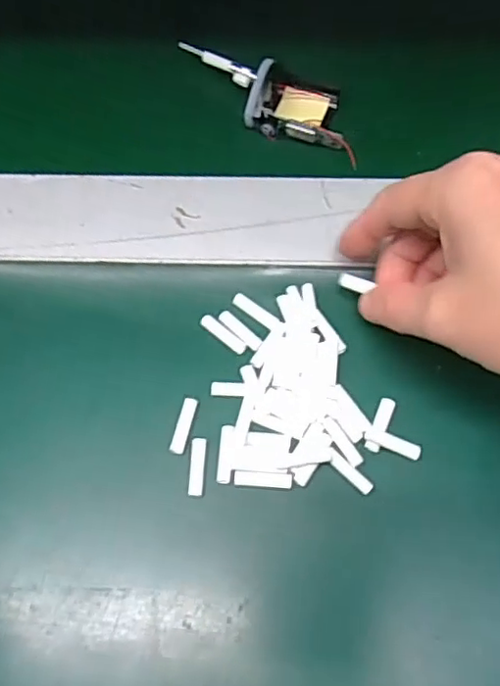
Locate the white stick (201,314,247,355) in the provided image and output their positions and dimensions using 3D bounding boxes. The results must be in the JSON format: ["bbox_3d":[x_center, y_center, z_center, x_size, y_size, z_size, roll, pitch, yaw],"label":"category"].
[{"bbox_3d":[-0.012,-0.004,0.265,0.024,0.004,0.006,38,73,15],"label":"white stick"}]

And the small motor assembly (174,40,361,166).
[{"bbox_3d":[0.012,-0.131,0.320,0.098,0.022,0.043,18,69,8],"label":"small motor assembly"}]

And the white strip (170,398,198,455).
[{"bbox_3d":[-0.027,0.034,0.251,0.006,0.004,0.023,13,68,6],"label":"white strip"}]

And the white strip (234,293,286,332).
[{"bbox_3d":[0.004,-0.014,0.268,0.026,0.004,0.005,34,72,14],"label":"white strip"}]

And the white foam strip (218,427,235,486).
[{"bbox_3d":[-0.010,0.045,0.246,0.005,0.004,0.023,3,68,3],"label":"white foam strip"}]

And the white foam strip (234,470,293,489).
[{"bbox_3d":[0.005,0.054,0.242,0.023,0.004,0.006,4,68,3],"label":"white foam strip"}]

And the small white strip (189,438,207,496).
[{"bbox_3d":[-0.021,0.049,0.244,0.006,0.004,0.023,3,68,2],"label":"small white strip"}]

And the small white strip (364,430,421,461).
[{"bbox_3d":[0.058,0.040,0.244,0.022,0.004,0.006,21,70,9],"label":"small white strip"}]

